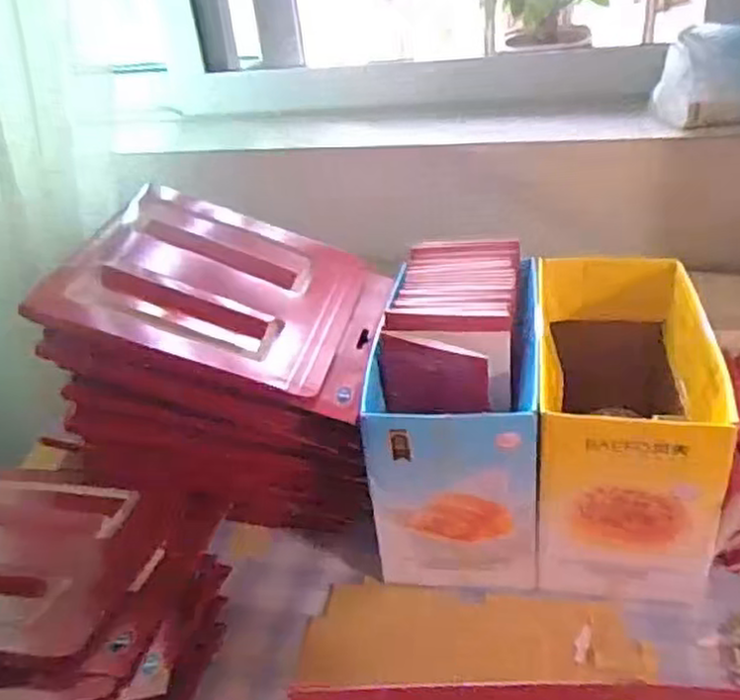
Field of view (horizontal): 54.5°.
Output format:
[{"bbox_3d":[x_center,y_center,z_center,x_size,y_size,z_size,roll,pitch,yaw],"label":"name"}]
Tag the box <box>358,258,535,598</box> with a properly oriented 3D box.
[{"bbox_3d":[0.066,0.042,0.552,0.111,0.181,0.195,-1,32,8],"label":"box"}]

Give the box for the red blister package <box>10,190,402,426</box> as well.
[{"bbox_3d":[-0.102,-0.049,0.556,0.226,0.014,0.205,18,36,-2],"label":"red blister package"}]

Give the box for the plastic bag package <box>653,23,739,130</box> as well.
[{"bbox_3d":[0.340,-0.251,0.650,0.129,0.076,0.069,-7,32,-1],"label":"plastic bag package"}]

